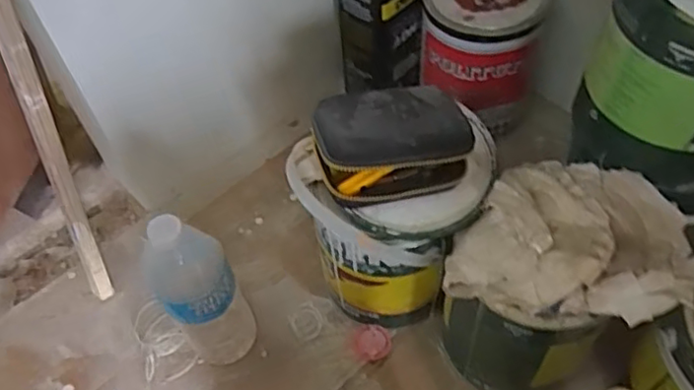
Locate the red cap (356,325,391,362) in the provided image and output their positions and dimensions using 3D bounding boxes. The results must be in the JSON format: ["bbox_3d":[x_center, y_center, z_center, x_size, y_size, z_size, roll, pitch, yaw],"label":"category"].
[{"bbox_3d":[0.033,0.175,0.735,0.038,0.015,0.039,-18,55,-7],"label":"red cap"}]

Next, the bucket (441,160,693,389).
[{"bbox_3d":[0.212,0.098,0.631,0.182,0.240,0.202,35,65,26],"label":"bucket"}]

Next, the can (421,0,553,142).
[{"bbox_3d":[0.182,-0.206,0.863,0.155,0.181,0.158,10,55,11],"label":"can"}]

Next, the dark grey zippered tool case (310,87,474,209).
[{"bbox_3d":[0.038,-0.052,0.571,0.135,0.078,0.092,-14,54,-6],"label":"dark grey zippered tool case"}]

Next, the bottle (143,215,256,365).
[{"bbox_3d":[-0.150,0.105,0.650,0.075,0.254,0.069,-3,55,4],"label":"bottle"}]

